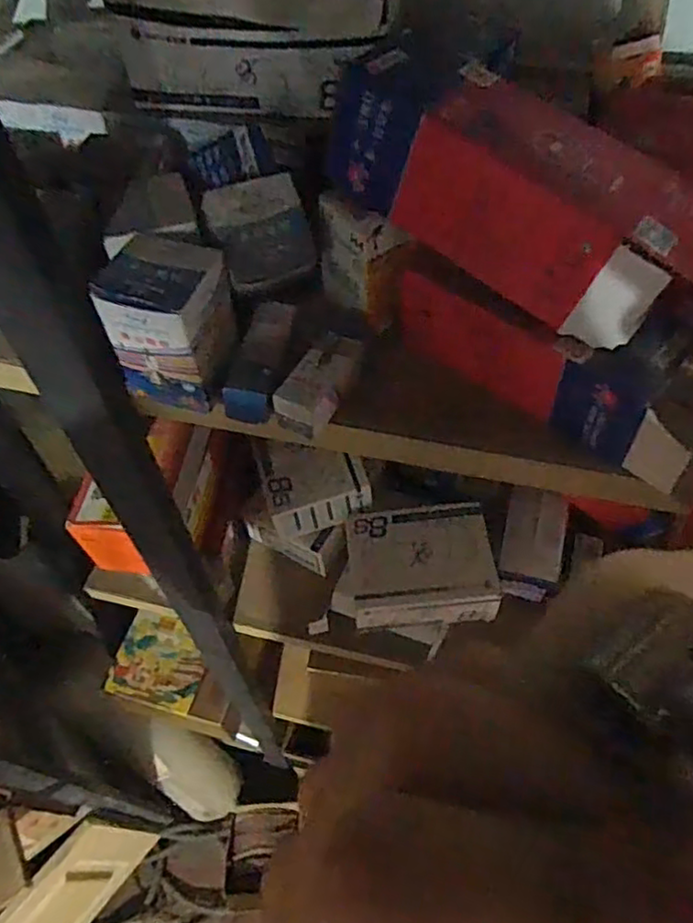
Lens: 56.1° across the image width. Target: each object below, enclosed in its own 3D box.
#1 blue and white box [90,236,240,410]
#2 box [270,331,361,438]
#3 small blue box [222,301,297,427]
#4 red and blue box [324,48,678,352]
[{"bbox_3d":[-0.085,-0.067,0.324,0.054,0.071,0.051,10,55,8],"label":"blue and white box"},{"bbox_3d":[-0.014,-0.041,0.337,0.025,0.021,0.054,23,58,16],"label":"box"},{"bbox_3d":[-0.044,-0.054,0.347,0.026,0.027,0.065,8,55,7],"label":"small blue box"},{"bbox_3d":[0.079,-0.124,0.300,0.153,0.058,0.063,36,61,10],"label":"red and blue box"}]

